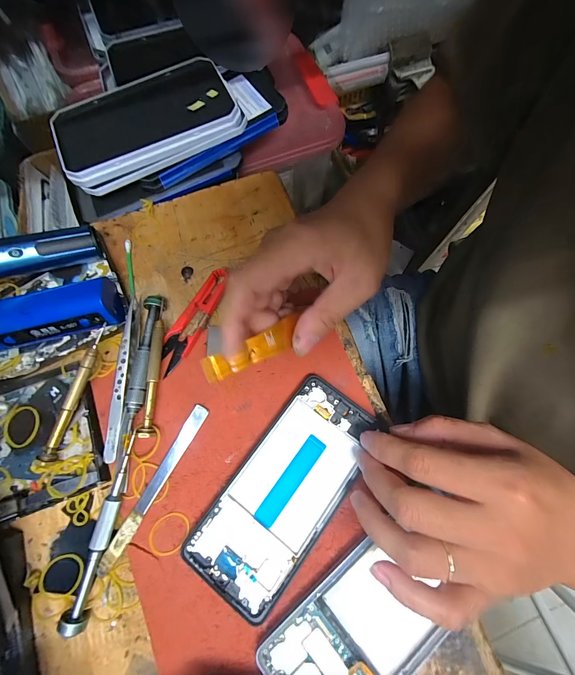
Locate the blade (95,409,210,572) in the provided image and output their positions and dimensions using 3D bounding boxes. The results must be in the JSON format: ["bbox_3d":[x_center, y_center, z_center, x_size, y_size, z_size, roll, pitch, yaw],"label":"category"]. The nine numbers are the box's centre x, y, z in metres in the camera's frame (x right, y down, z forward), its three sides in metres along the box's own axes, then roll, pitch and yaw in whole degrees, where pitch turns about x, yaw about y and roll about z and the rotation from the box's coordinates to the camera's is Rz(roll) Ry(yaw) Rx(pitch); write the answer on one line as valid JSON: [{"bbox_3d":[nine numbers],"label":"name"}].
[{"bbox_3d":[-0.096,0.108,0.223,0.012,0.005,0.125,27,76,7],"label":"blade"}]

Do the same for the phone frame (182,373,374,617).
[{"bbox_3d":[0.000,0.109,0.221,0.072,0.008,0.156,35,77,9],"label":"phone frame"}]

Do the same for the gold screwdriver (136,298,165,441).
[{"bbox_3d":[-0.107,0.021,0.242,0.012,0.013,0.112,0,74,0],"label":"gold screwdriver"}]

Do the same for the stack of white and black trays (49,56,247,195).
[{"bbox_3d":[-0.139,-0.213,0.293,0.171,0.019,0.100,-29,80,-4],"label":"stack of white and black trays"}]

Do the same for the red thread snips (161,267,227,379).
[{"bbox_3d":[-0.078,-0.015,0.257,0.023,0.008,0.098,30,76,7],"label":"red thread snips"}]

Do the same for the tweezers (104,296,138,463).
[{"bbox_3d":[-0.130,0.028,0.239,0.015,0.012,0.132,2,74,0],"label":"tweezers"}]

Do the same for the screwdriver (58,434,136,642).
[{"bbox_3d":[-0.127,0.130,0.211,0.015,0.014,0.122,11,75,3],"label":"screwdriver"}]

